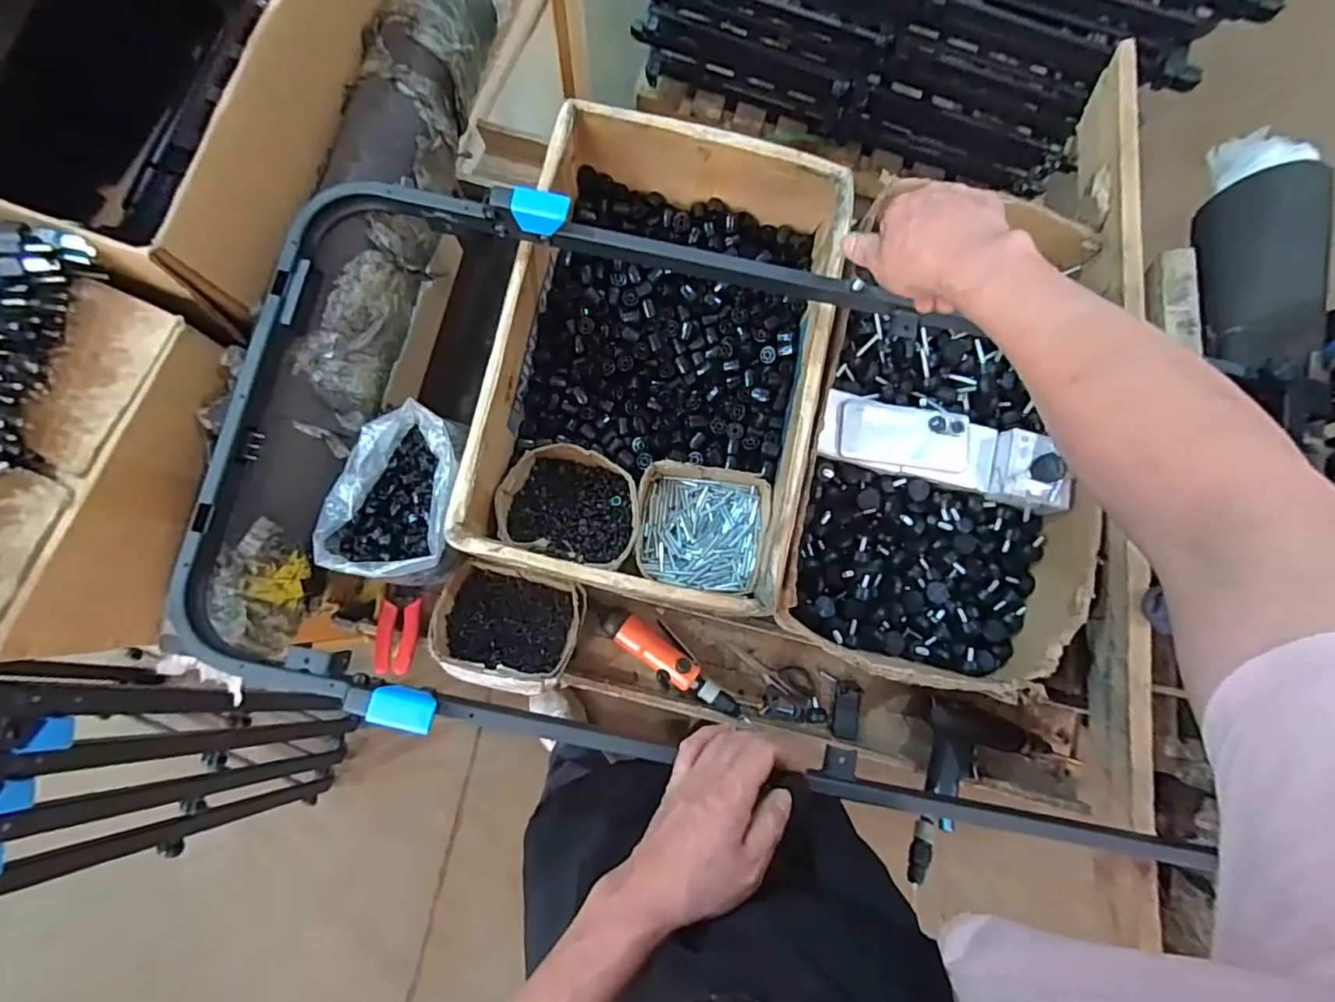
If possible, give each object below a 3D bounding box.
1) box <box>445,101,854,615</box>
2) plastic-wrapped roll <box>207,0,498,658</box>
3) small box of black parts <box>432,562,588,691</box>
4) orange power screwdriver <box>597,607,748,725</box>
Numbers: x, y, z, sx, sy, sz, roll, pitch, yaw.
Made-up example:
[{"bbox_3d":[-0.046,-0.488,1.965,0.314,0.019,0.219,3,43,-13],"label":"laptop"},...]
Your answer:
[{"bbox_3d":[-0.004,-0.168,0.709,0.339,0.144,0.535,13,81,0],"label":"box"},{"bbox_3d":[-0.334,-0.256,0.649,0.130,0.097,0.830,8,81,-1],"label":"plastic-wrapped roll"},{"bbox_3d":[-0.195,0.157,0.727,0.172,0.074,0.145,12,81,0],"label":"small box of black parts"},{"bbox_3d":[0.007,0.212,0.775,0.216,0.040,0.061,42,82,4],"label":"orange power screwdriver"}]

